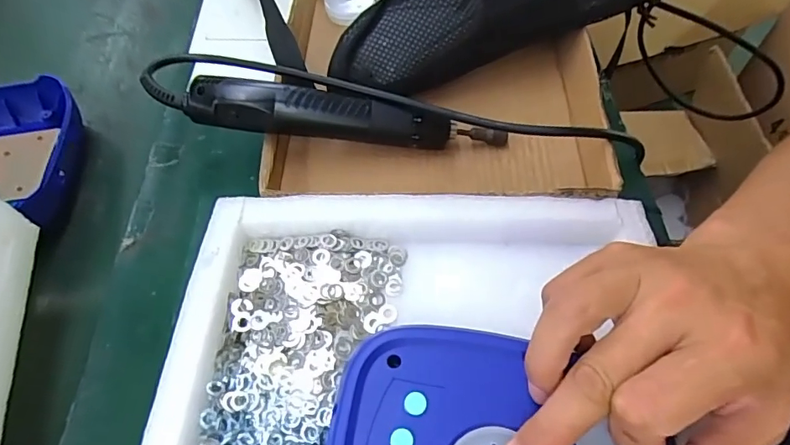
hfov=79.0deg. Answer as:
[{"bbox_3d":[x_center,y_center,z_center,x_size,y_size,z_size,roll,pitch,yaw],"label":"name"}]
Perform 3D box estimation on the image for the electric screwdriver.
[{"bbox_3d":[-0.034,-0.087,0.379,0.242,0.032,0.036,6,58,-7],"label":"electric screwdriver"}]

